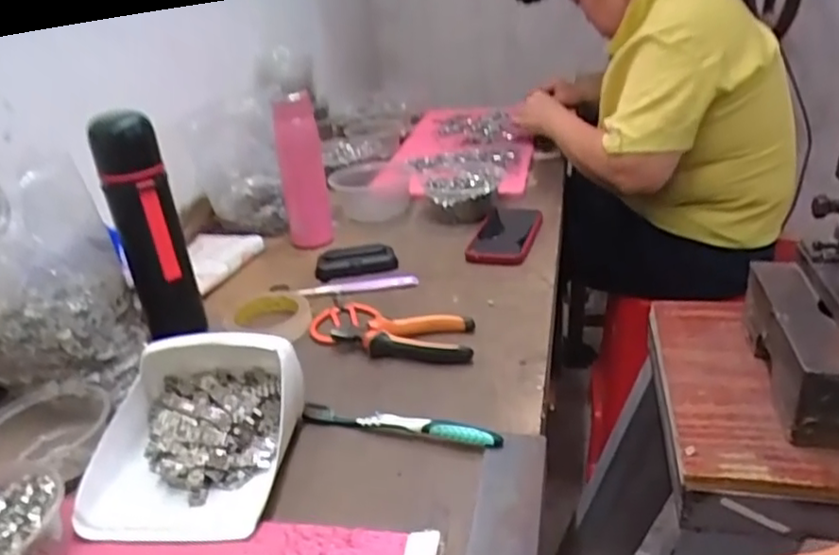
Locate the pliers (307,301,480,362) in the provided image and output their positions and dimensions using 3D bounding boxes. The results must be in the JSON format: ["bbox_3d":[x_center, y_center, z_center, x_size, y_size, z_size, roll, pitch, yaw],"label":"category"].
[{"bbox_3d":[-0.031,0.052,0.722,0.194,0.022,0.086,8,30,22],"label":"pliers"}]

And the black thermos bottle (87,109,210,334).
[{"bbox_3d":[-0.287,-0.051,0.703,0.064,0.236,0.055,-15,30,-20],"label":"black thermos bottle"}]

